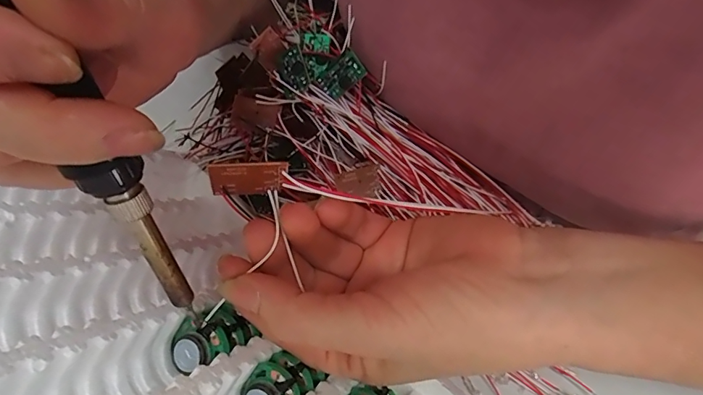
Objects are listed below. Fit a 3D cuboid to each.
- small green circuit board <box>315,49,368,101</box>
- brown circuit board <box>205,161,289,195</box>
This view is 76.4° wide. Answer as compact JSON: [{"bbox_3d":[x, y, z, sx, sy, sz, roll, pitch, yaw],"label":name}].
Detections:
[{"bbox_3d":[-0.006,-0.072,0.262,0.028,0.004,0.018,-34,91,28],"label":"small green circuit board"},{"bbox_3d":[-0.039,-0.008,0.169,0.029,0.017,0.004,-6,62,-3],"label":"brown circuit board"}]

